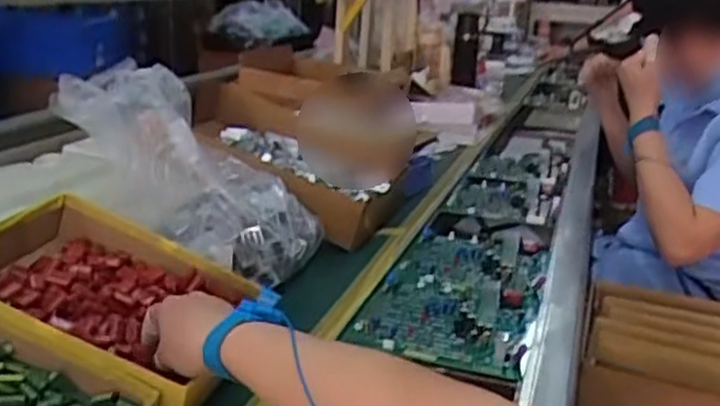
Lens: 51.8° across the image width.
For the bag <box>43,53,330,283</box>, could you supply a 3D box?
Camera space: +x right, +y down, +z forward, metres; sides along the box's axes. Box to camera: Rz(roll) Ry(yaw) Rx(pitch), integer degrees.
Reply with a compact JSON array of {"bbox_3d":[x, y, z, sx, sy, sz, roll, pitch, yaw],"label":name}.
[{"bbox_3d":[-0.203,-0.045,0.883,0.340,0.123,0.192,41,20,-1],"label":"bag"}]

